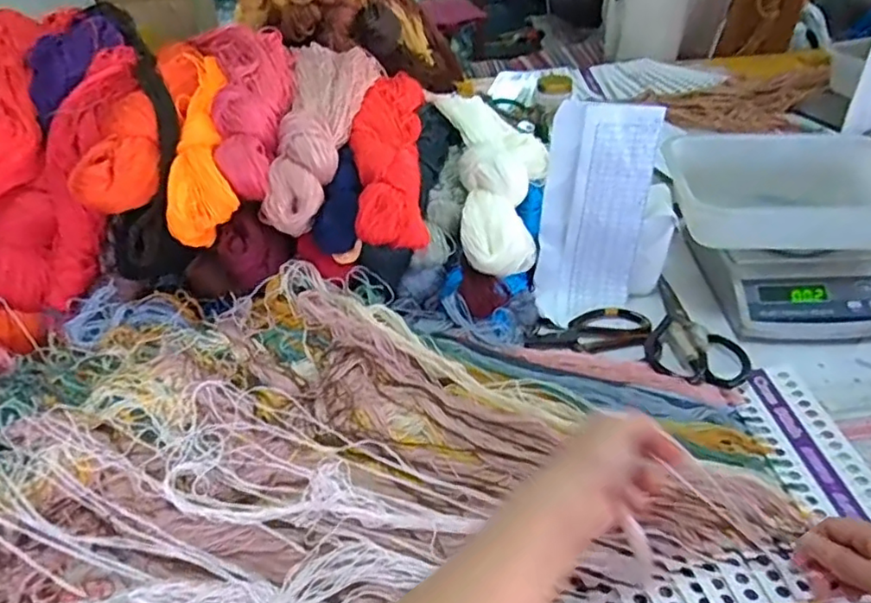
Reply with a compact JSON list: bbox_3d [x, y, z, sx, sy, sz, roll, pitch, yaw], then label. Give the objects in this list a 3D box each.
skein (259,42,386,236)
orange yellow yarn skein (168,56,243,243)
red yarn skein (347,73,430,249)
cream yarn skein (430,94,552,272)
[{"bbox_3d":[-0.133,-0.222,0.729,0.091,0.092,0.340,3,54,8],"label":"skein"},{"bbox_3d":[-0.250,-0.183,0.671,0.066,0.060,0.254,-7,64,-4],"label":"orange yellow yarn skein"},{"bbox_3d":[-0.052,-0.192,0.737,0.080,0.073,0.310,-2,53,2],"label":"red yarn skein"},{"bbox_3d":[0.072,-0.163,0.758,0.123,0.094,0.295,-4,59,0],"label":"cream yarn skein"}]

